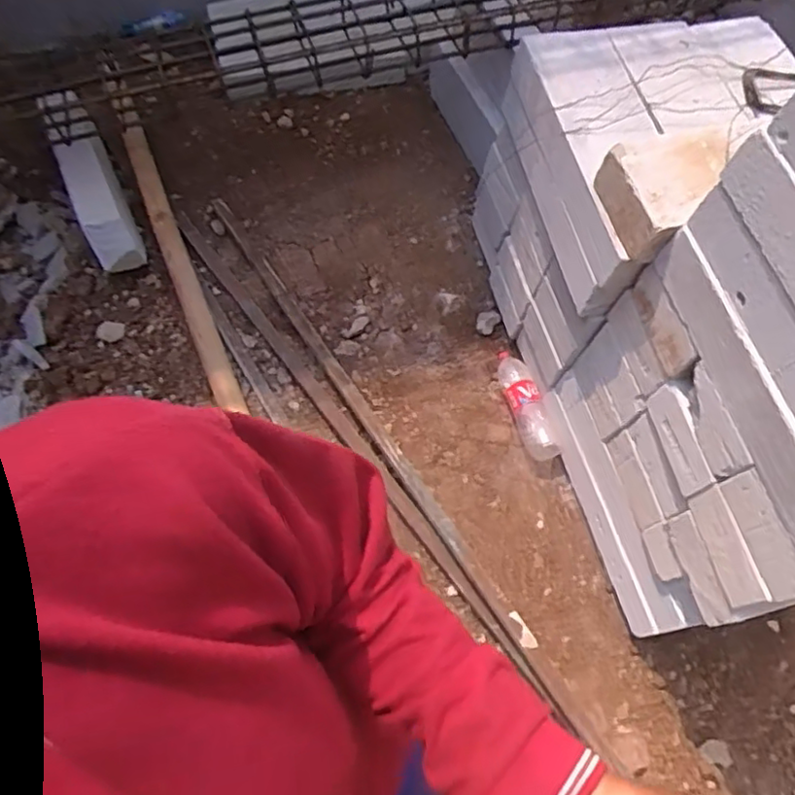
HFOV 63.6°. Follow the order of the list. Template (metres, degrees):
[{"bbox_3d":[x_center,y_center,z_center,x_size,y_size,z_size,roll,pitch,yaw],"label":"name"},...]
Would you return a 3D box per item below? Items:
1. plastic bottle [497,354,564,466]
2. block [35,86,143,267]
[{"bbox_3d":[0.330,0.010,1.668,0.082,0.094,0.332,-13,65,-10],"label":"plastic bottle"},{"bbox_3d":[-0.745,-0.514,1.570,0.113,0.412,0.089,-19,28,-13],"label":"block"}]

